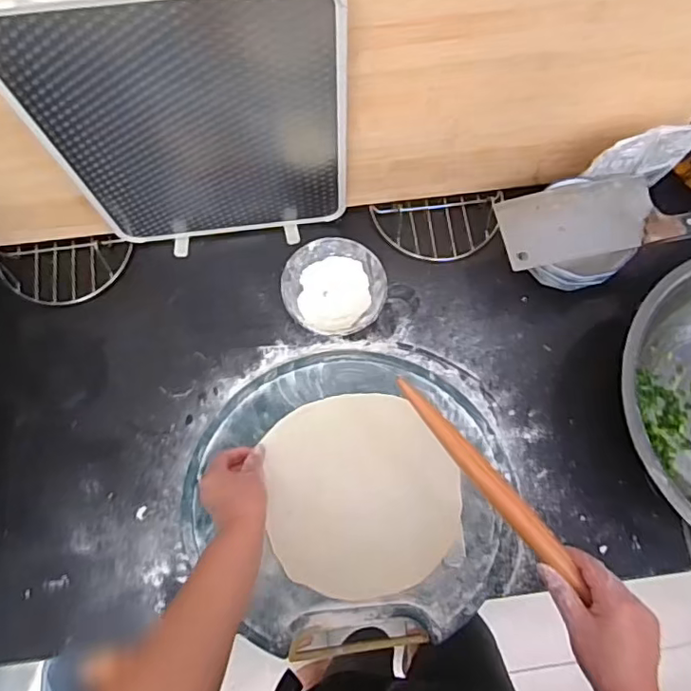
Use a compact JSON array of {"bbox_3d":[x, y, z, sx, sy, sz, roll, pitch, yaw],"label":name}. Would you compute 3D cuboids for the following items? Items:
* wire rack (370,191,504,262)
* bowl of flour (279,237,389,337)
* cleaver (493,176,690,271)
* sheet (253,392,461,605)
[{"bbox_3d":[0.125,-0.156,0.730,0.169,0.016,0.092,-7,73,-2],"label":"wire rack"},{"bbox_3d":[-0.013,-0.066,0.684,0.119,0.048,0.118,0,73,0],"label":"bowl of flour"},{"bbox_3d":[0.319,-0.152,0.649,0.276,0.028,0.088,-9,73,-3],"label":"cleaver"},{"bbox_3d":[0.021,0.162,0.620,0.204,0.009,0.207,-5,81,-6],"label":"sheet"}]

